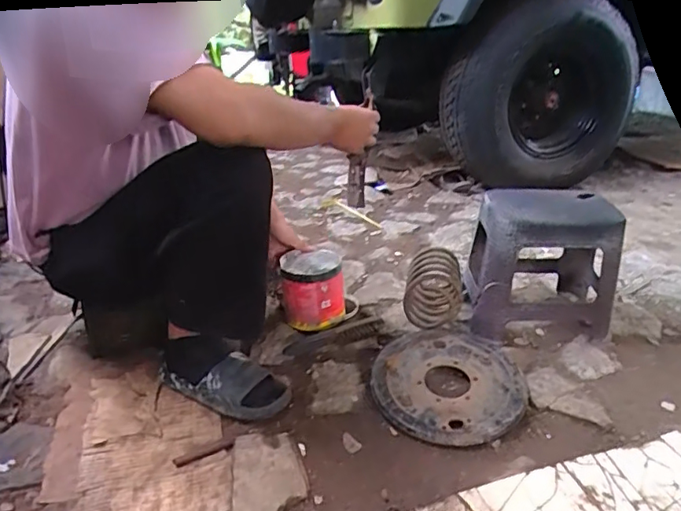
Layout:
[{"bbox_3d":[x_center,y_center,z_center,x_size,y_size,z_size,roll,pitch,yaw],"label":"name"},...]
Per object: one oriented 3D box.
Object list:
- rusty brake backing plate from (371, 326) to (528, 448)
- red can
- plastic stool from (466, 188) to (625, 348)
[{"bbox_3d":[0.214,0.261,1.086,0.284,0.060,0.296,-2,26,1],"label":"rusty brake backing plate"},{"bbox_3d":[-0.053,0.082,1.360,0.185,0.174,0.172,-3,26,-1],"label":"red can"},{"bbox_3d":[0.476,0.011,1.268,0.307,0.325,0.251,1,26,8],"label":"plastic stool"}]

